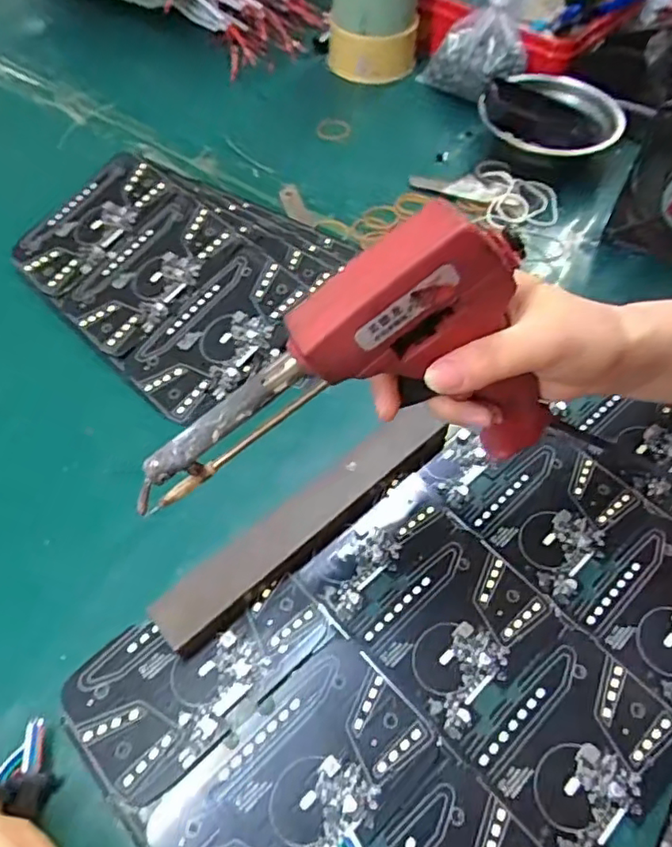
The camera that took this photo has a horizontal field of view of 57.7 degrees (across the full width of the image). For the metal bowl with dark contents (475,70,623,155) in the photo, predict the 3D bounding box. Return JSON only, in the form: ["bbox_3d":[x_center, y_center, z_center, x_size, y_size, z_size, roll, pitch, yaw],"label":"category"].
[{"bbox_3d":[0.206,-0.296,0.586,0.126,0.027,0.130,5,59,-9],"label":"metal bowl with dark contents"}]

